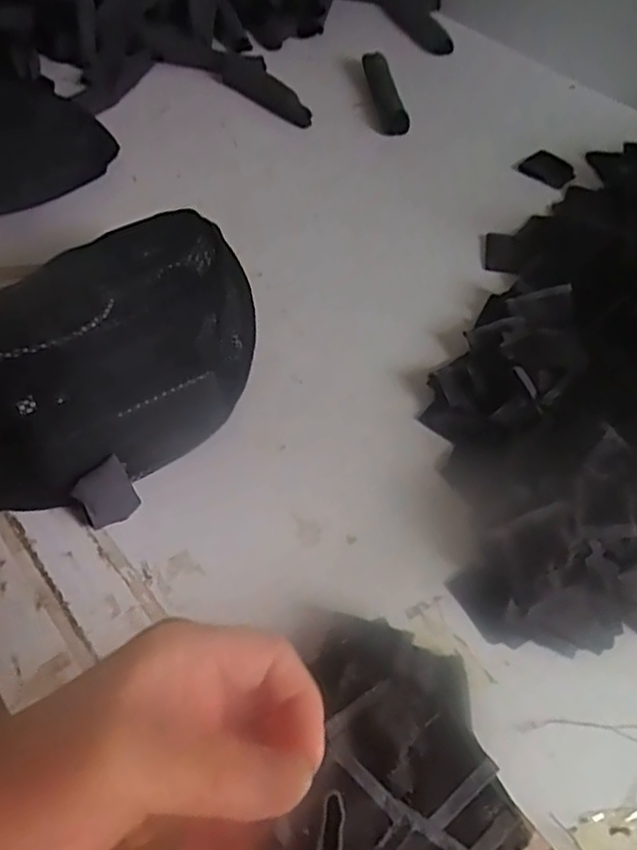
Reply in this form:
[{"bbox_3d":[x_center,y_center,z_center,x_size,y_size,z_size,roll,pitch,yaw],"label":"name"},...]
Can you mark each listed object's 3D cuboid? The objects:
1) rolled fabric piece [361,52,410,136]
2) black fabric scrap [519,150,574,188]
[{"bbox_3d":[0.078,-0.392,0.762,0.032,0.024,0.153,-4,53,-5],"label":"rolled fabric piece"},{"bbox_3d":[0.247,-0.274,0.700,0.054,0.004,0.057,33,58,20],"label":"black fabric scrap"}]

